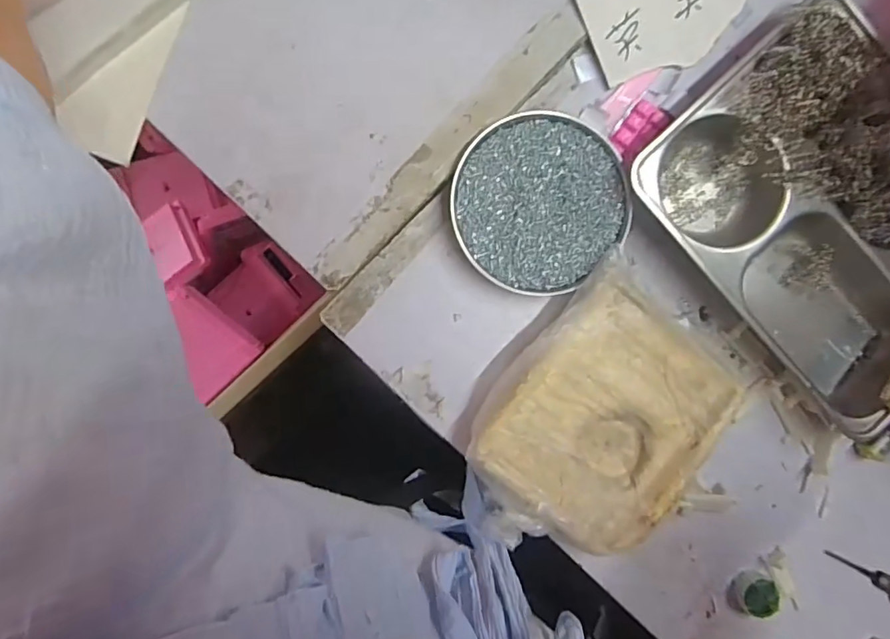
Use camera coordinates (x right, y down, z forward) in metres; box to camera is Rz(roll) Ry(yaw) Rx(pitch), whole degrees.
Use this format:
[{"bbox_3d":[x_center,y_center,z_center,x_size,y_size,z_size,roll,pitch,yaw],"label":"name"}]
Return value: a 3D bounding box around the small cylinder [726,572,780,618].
[{"bbox_3d":[0.256,0.230,0.442,0.034,0.019,0.030,-5,93,-3],"label":"small cylinder"}]

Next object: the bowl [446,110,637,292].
[{"bbox_3d":[0.071,-0.090,0.411,0.129,0.021,0.131,0,93,-3],"label":"bowl"}]

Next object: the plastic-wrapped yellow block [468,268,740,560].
[{"bbox_3d":[0.116,0.083,0.418,0.164,0.043,0.210,37,91,-4],"label":"plastic-wrapped yellow block"}]

